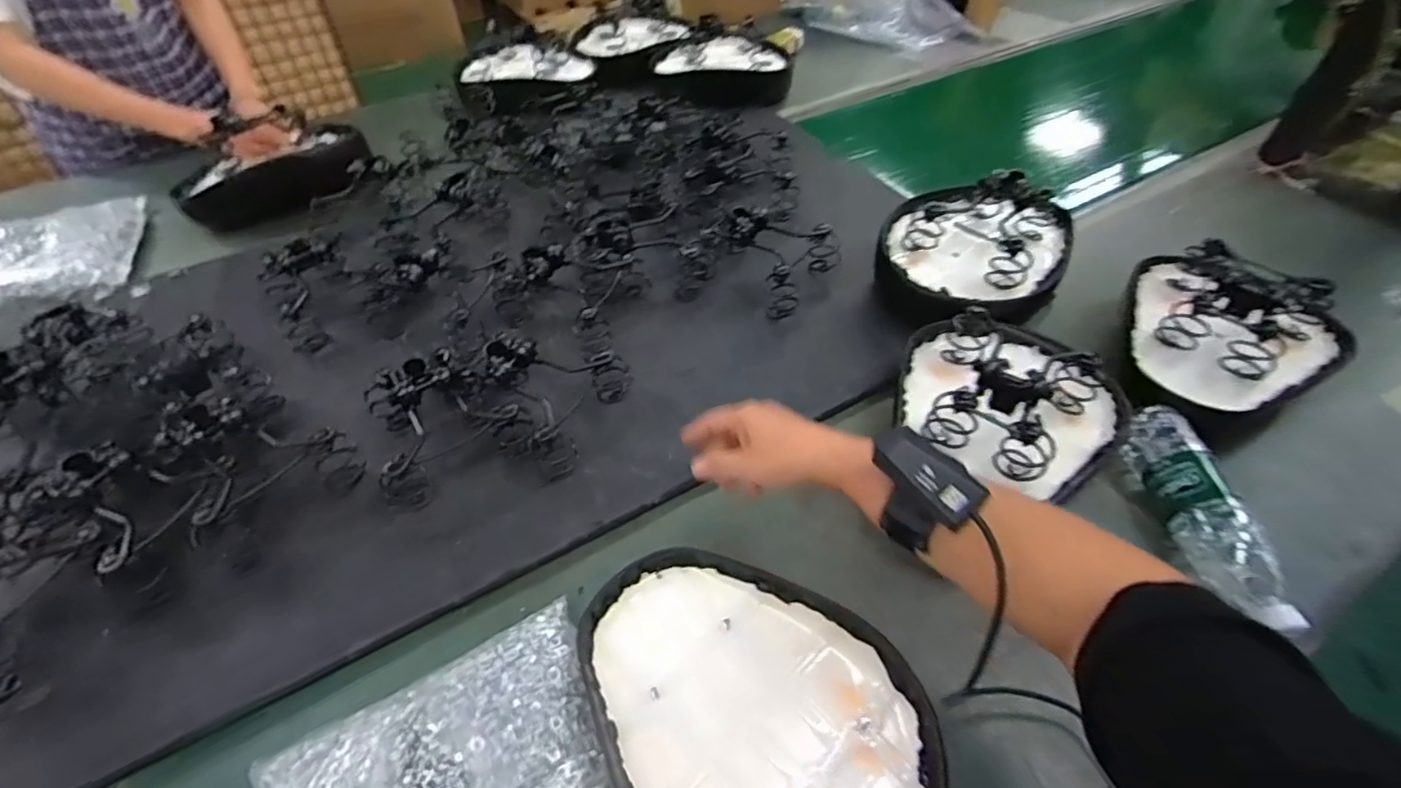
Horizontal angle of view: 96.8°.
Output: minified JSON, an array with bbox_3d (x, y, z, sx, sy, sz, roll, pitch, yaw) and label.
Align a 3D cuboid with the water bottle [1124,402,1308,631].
[{"bbox_3d":[0.472,0.110,0.585,0.053,0.054,0.220,-4,49,-3],"label":"water bottle"}]

